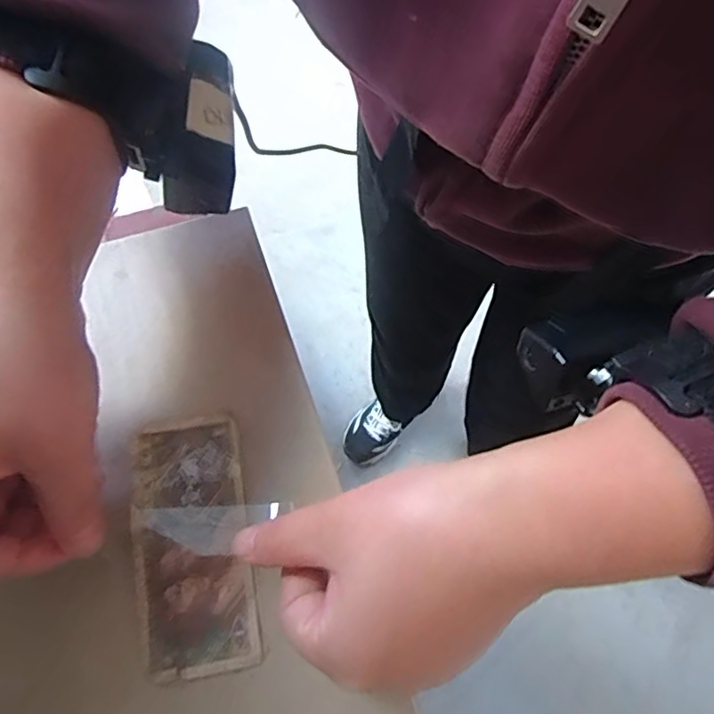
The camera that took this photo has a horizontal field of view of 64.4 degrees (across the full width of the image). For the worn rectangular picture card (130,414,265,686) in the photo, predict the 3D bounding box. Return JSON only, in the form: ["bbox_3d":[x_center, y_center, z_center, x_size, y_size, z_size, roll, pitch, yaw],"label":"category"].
[{"bbox_3d":[-0.075,0.083,0.260,0.049,0.006,0.111,-10,68,-6],"label":"worn rectangular picture card"}]

